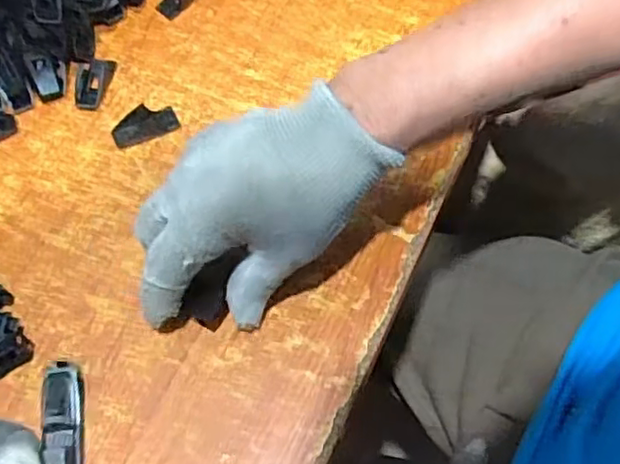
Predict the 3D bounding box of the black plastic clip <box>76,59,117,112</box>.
[{"bbox_3d":[-0.144,-0.100,0.423,0.023,0.007,0.040,3,62,5],"label":"black plastic clip"}]

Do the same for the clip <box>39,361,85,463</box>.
[{"bbox_3d":[-0.120,0.100,0.311,0.014,0.018,0.078,-12,62,-3],"label":"clip"}]

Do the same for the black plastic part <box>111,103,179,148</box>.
[{"bbox_3d":[-0.105,-0.068,0.402,0.041,0.011,0.020,-30,64,-12],"label":"black plastic part"}]

